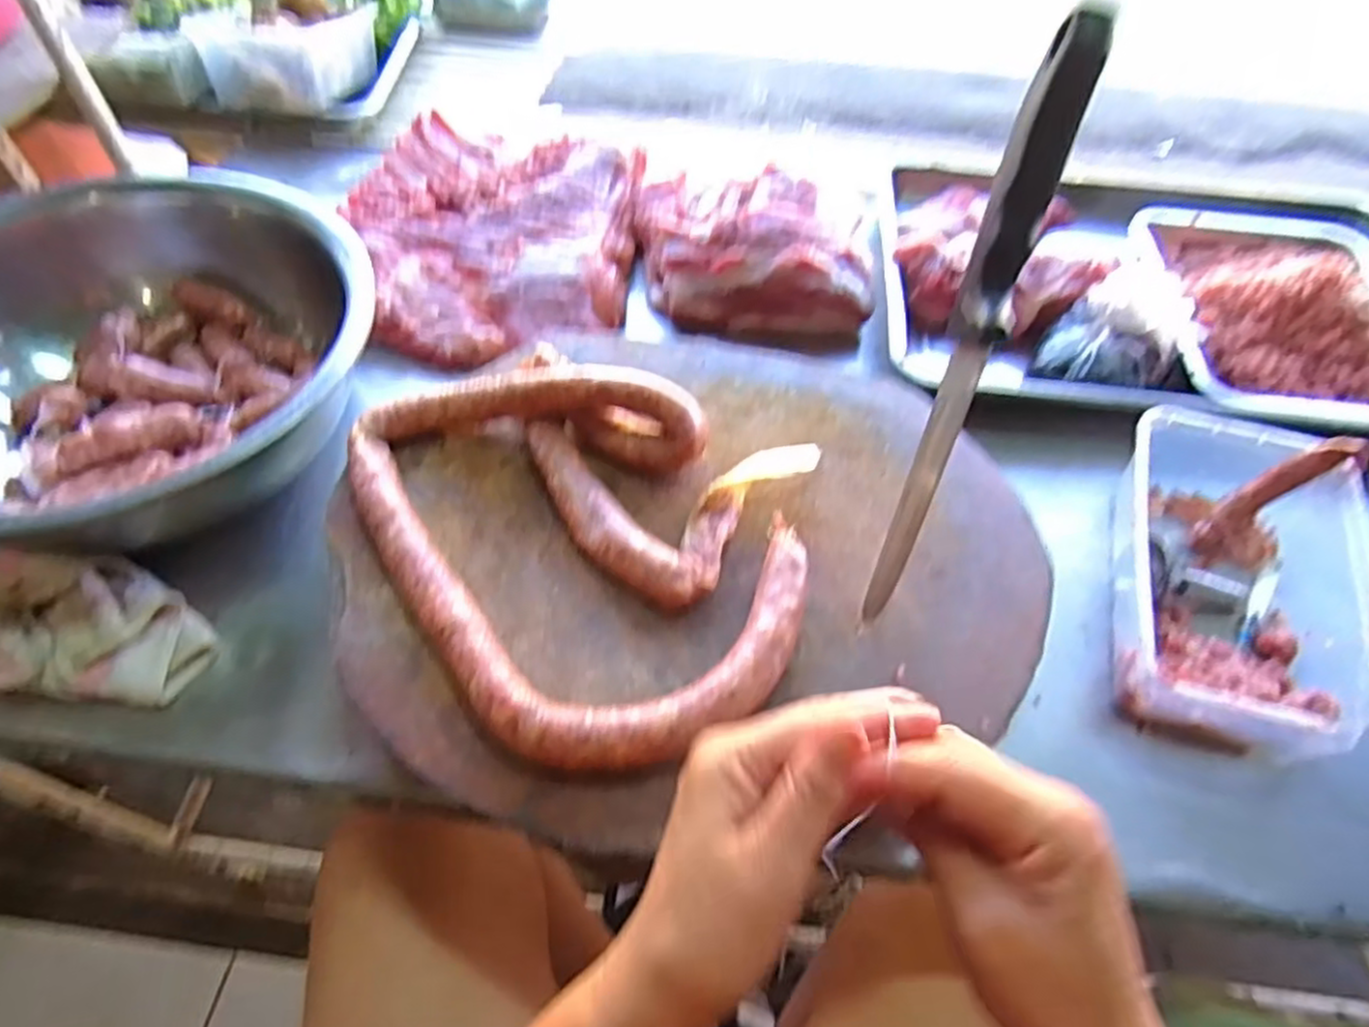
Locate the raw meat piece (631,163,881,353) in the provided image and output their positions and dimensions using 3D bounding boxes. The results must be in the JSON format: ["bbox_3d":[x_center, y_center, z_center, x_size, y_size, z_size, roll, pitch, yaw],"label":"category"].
[{"bbox_3d":[0.073,-0.282,0.762,0.257,0.070,0.200,13,56,5],"label":"raw meat piece"}]

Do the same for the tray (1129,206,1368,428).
[{"bbox_3d":[0.625,-0.217,0.744,0.317,0.072,0.329,5,56,0],"label":"tray"}]

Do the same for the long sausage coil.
[{"bbox_3d":[-0.047,-0.006,0.468,0.267,0.044,0.306,-30,63,-22],"label":"long sausage coil"}]

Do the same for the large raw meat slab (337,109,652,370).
[{"bbox_3d":[-0.201,-0.287,0.760,0.287,0.057,0.308,6,56,1],"label":"large raw meat slab"}]

